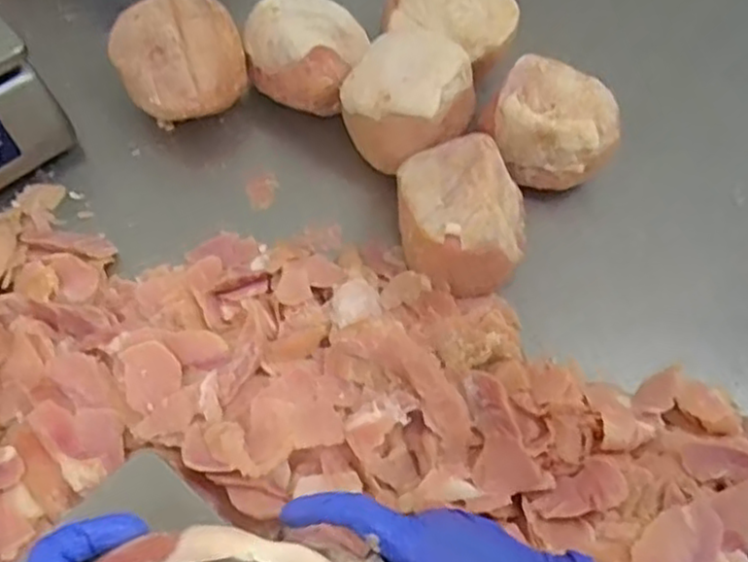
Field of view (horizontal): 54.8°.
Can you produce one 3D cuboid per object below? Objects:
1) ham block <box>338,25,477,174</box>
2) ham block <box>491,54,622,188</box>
[{"bbox_3d":[0.035,-0.164,0.669,0.116,0.078,0.092,-18,62,-13],"label":"ham block"},{"bbox_3d":[0.171,-0.151,0.684,0.116,0.069,0.100,16,60,6],"label":"ham block"}]

